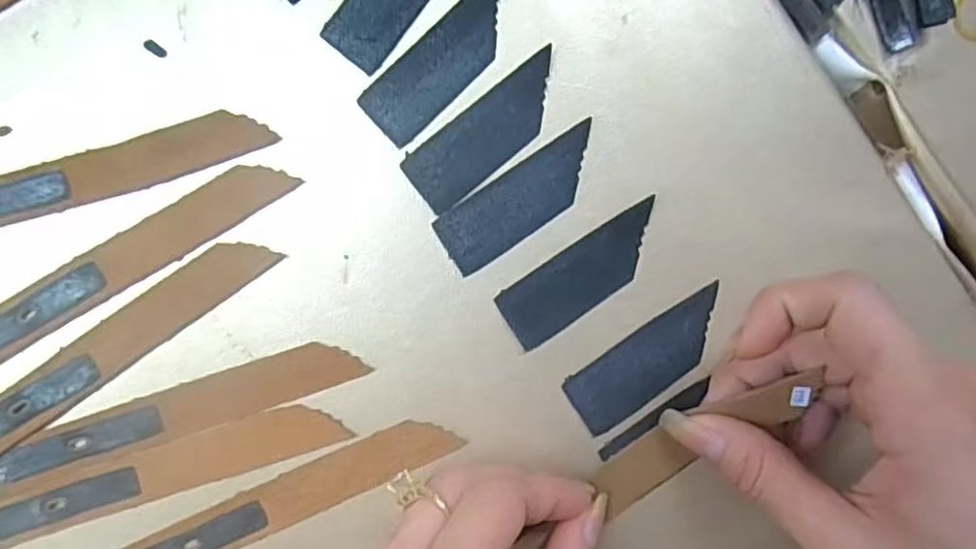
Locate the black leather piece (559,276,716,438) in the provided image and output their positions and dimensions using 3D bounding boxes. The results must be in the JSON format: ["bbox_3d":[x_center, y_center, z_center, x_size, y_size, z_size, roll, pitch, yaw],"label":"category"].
[{"bbox_3d":[0.058,0.029,0.237,0.064,0.004,0.024,-36,92,-3],"label":"black leather piece"}]

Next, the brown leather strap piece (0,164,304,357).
[{"bbox_3d":[-0.124,-0.004,0.224,0.124,0.004,0.018,-31,92,-3],"label":"brown leather strap piece"}]

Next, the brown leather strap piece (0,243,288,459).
[{"bbox_3d":[-0.127,0.025,0.224,0.124,0.008,0.017,-35,92,-3],"label":"brown leather strap piece"}]

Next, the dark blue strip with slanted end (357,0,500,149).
[{"bbox_3d":[-0.015,-0.075,0.231,0.064,0.004,0.024,-44,93,-2],"label":"dark blue strip with slanted end"}]

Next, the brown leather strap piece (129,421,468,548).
[{"bbox_3d":[-0.071,0.079,0.228,0.124,0.004,0.017,-24,92,-3],"label":"brown leather strap piece"}]

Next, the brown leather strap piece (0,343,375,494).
[{"bbox_3d":[-0.106,0.047,0.227,0.126,0.005,0.017,-18,91,-3],"label":"brown leather strap piece"}]

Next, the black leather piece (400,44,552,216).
[{"bbox_3d":[0.001,-0.050,0.233,0.063,0.004,0.023,-37,92,-3],"label":"black leather piece"}]

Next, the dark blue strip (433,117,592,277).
[{"bbox_3d":[0.013,-0.026,0.234,0.064,0.004,0.023,-34,92,-3],"label":"dark blue strip"}]

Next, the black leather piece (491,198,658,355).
[{"bbox_3d":[0.034,0.000,0.234,0.063,0.004,0.022,-33,92,-3],"label":"black leather piece"}]

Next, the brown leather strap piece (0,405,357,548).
[{"bbox_3d":[-0.113,0.068,0.225,0.125,0.004,0.016,-17,91,-3],"label":"brown leather strap piece"}]

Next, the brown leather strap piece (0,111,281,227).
[{"bbox_3d":[-0.135,-0.033,0.223,0.123,0.004,0.015,-18,91,-3],"label":"brown leather strap piece"}]

